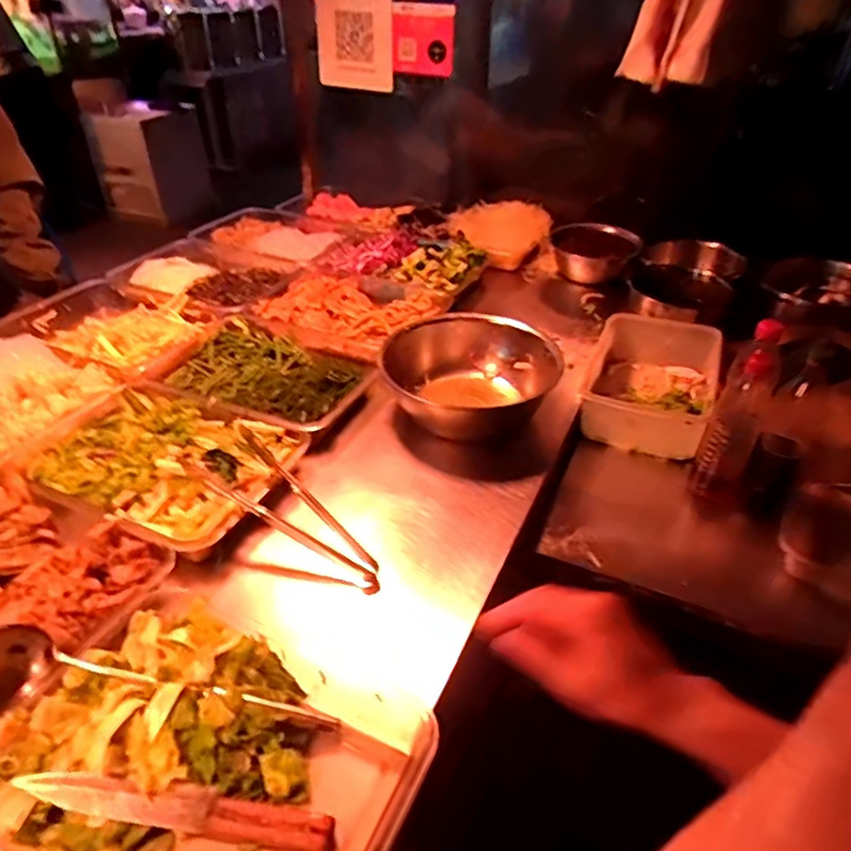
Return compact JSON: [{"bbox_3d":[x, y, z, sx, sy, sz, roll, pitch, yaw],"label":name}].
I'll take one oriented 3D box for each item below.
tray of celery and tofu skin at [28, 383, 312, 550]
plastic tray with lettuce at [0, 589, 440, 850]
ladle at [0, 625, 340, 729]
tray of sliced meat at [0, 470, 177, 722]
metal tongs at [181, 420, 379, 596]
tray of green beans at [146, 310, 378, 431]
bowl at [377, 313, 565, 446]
[{"bbox_3d":[-0.371,0.044,0.893,0.355,0.051,0.257,16,40,19],"label":"tray of celery and tofu skin"},{"bbox_3d":[-0.193,0.310,0.567,0.356,0.065,0.268,16,40,19],"label":"plastic tray with lettuce"},{"bbox_3d":[-0.258,0.240,0.606,0.338,0.091,0.073,-2,37,-3],"label":"ladle"},{"bbox_3d":[-0.493,0.184,0.716,0.341,0.046,0.254,16,40,19],"label":"tray of sliced meat"},{"bbox_3d":[-0.172,0.110,0.818,0.294,0.047,0.100,38,48,10],"label":"metal tongs"},{"bbox_3d":[-0.263,-0.085,1.084,0.342,0.043,0.260,13,39,16],"label":"tray of green beans"},{"bbox_3d":[0.057,-0.080,1.057,0.261,0.116,0.276,0,37,0],"label":"bowl"}]

